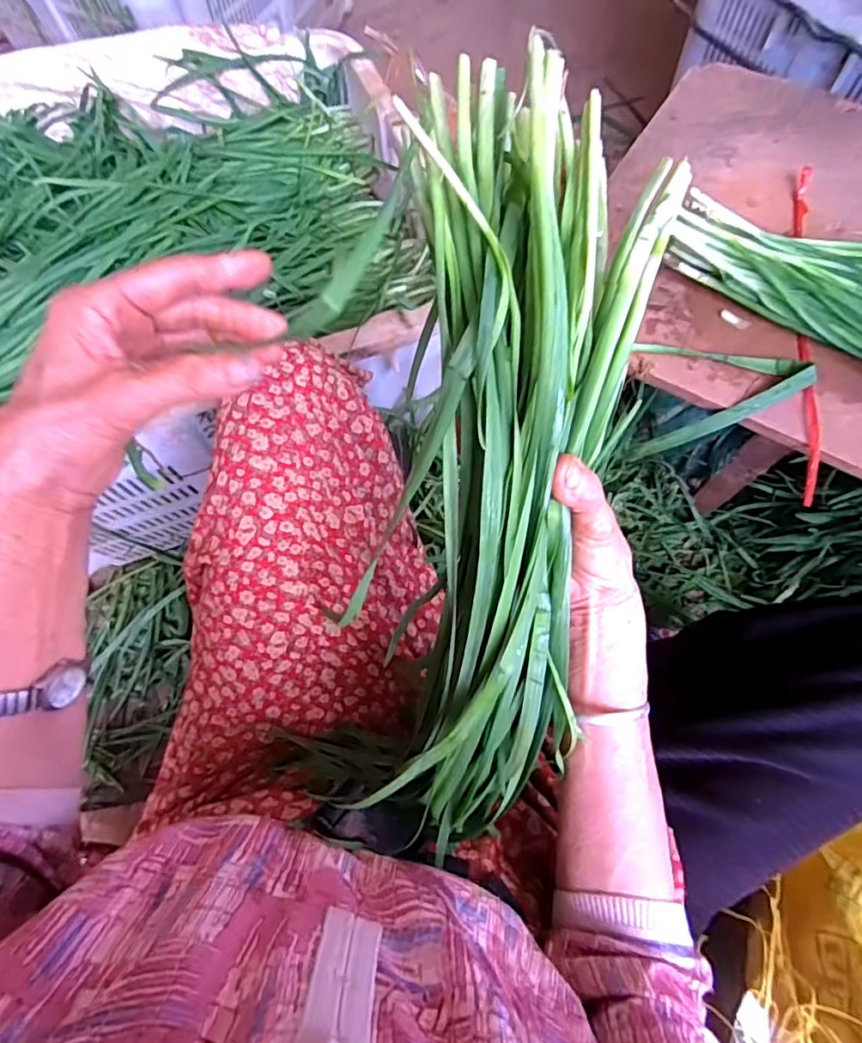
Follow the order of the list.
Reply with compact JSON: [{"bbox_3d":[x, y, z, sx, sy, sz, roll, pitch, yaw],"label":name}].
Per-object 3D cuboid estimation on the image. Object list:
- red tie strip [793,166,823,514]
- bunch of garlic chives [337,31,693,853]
[{"bbox_3d":[0.337,-0.185,0.481,0.017,0.022,0.371,12,72,5],"label":"red tie strip"},{"bbox_3d":[0.037,-0.008,0.280,0.117,0.058,0.379,5,103,2],"label":"bunch of garlic chives"}]

